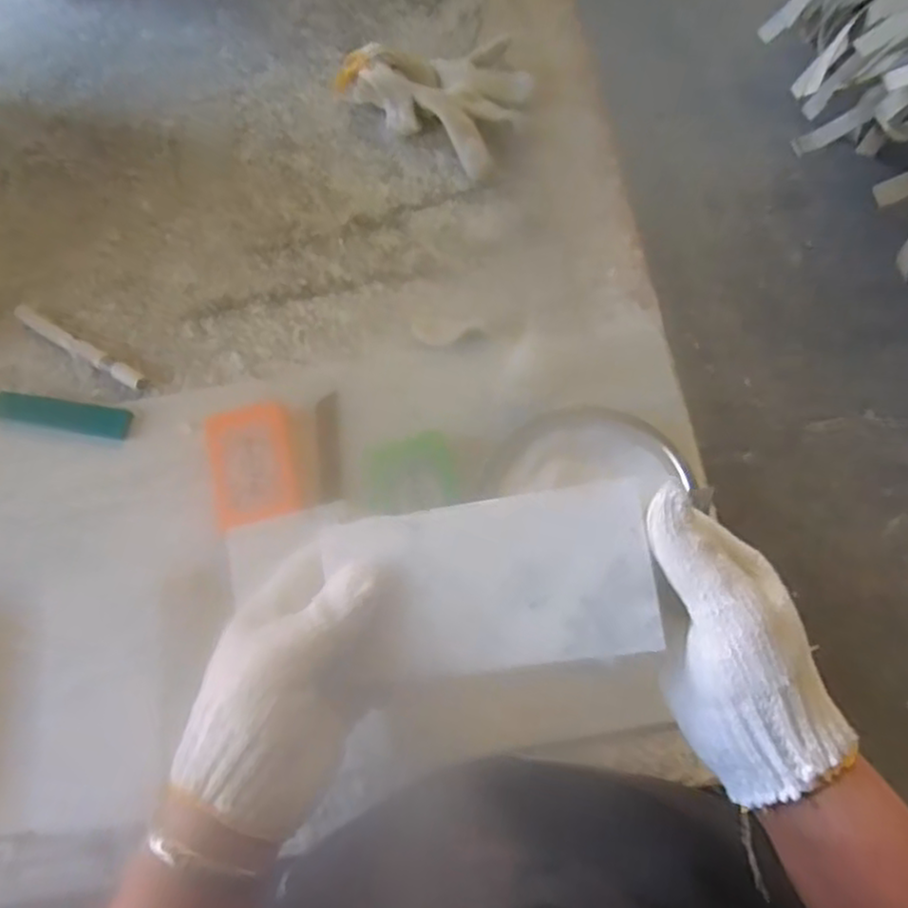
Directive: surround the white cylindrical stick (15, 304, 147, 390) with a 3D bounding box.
[{"bbox_3d":[-0.306,-0.087,0.586,0.141,0.015,0.015,30,76,10],"label":"white cylindrical stick"}]

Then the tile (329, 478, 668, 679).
[{"bbox_3d":[0.023,0.058,0.326,0.132,0.006,0.074,-9,81,7],"label":"tile"}]

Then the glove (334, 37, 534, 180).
[{"bbox_3d":[-0.010,-0.334,0.638,0.166,0.041,0.129,31,76,11],"label":"glove"}]

